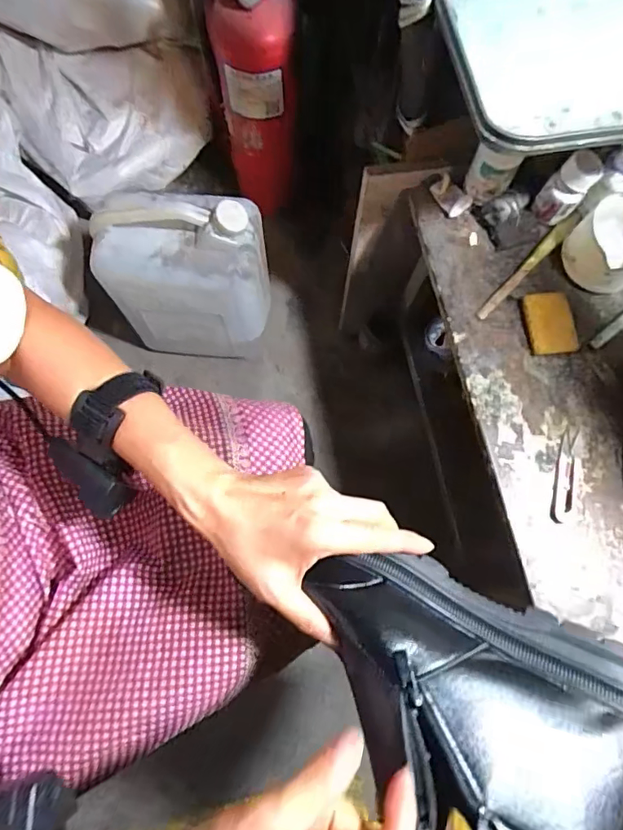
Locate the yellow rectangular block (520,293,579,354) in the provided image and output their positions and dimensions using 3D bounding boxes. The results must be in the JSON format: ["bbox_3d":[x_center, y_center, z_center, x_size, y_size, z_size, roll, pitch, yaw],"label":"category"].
[{"bbox_3d":[0.267,-0.103,0.569,0.054,0.009,0.071,-7,75,-3],"label":"yellow rectangular block"}]

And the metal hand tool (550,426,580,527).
[{"bbox_3d":[0.264,0.064,0.530,0.020,0.005,0.099,16,75,3],"label":"metal hand tool"}]

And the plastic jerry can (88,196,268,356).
[{"bbox_3d":[-0.189,-0.207,0.815,0.231,0.310,0.130,0,75,-1],"label":"plastic jerry can"}]

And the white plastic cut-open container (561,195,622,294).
[{"bbox_3d":[0.337,-0.189,0.568,0.095,0.056,0.091,-41,79,-11],"label":"white plastic cut-open container"}]

